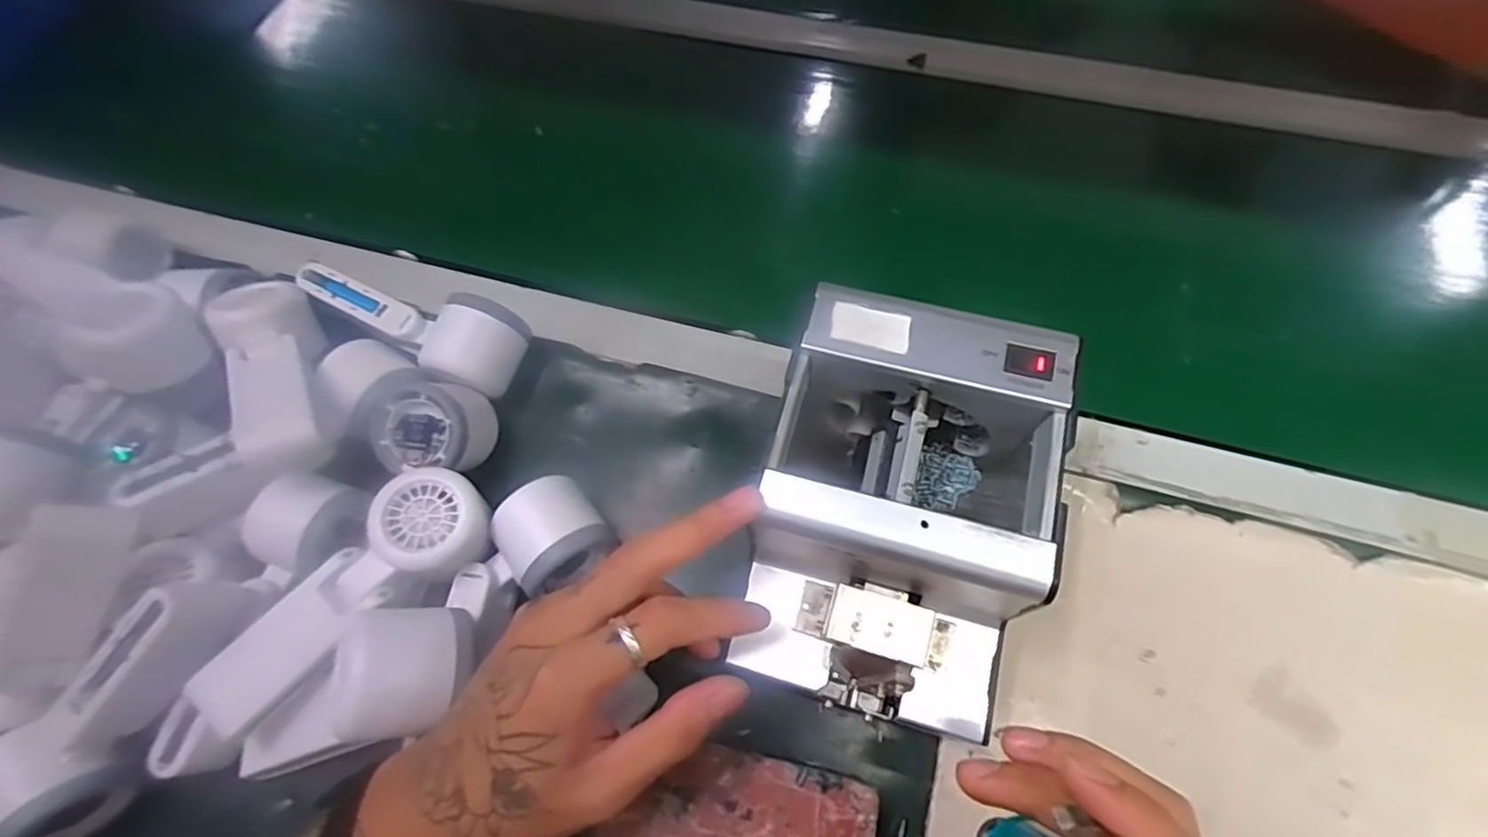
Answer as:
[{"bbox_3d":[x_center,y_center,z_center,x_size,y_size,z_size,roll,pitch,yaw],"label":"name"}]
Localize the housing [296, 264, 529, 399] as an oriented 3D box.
[{"bbox_3d":[-0.225,-0.070,0.459,0.152,0.049,0.064,26,69,15],"label":"housing"}]

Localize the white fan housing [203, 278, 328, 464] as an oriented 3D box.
[{"bbox_3d":[-0.285,-0.034,0.410,0.047,0.040,0.133,-23,65,-7],"label":"white fan housing"}]

